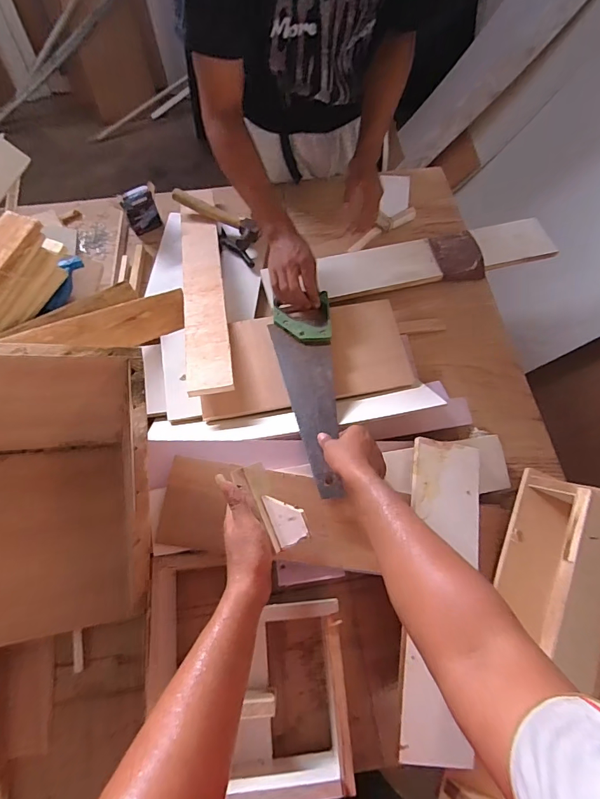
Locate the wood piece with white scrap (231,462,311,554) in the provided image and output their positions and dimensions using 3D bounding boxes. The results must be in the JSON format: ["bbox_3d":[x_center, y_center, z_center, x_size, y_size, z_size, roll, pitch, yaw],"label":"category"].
[{"bbox_3d":[-0.034,0.128,0.524,0.045,0.024,0.115,-29,62,-13],"label":"wood piece with white scrap"}]

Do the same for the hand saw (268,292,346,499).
[{"bbox_3d":[0.024,-0.021,0.727,0.110,0.031,0.392,-7,60,-4],"label":"hand saw"}]

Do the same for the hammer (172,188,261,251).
[{"bbox_3d":[-0.181,-0.410,0.945,0.219,0.058,0.059,34,70,13],"label":"hammer"}]

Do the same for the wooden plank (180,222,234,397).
[{"bbox_3d":[-0.193,-0.212,0.844,0.082,0.011,0.475,-10,57,-3],"label":"wooden plank"}]

